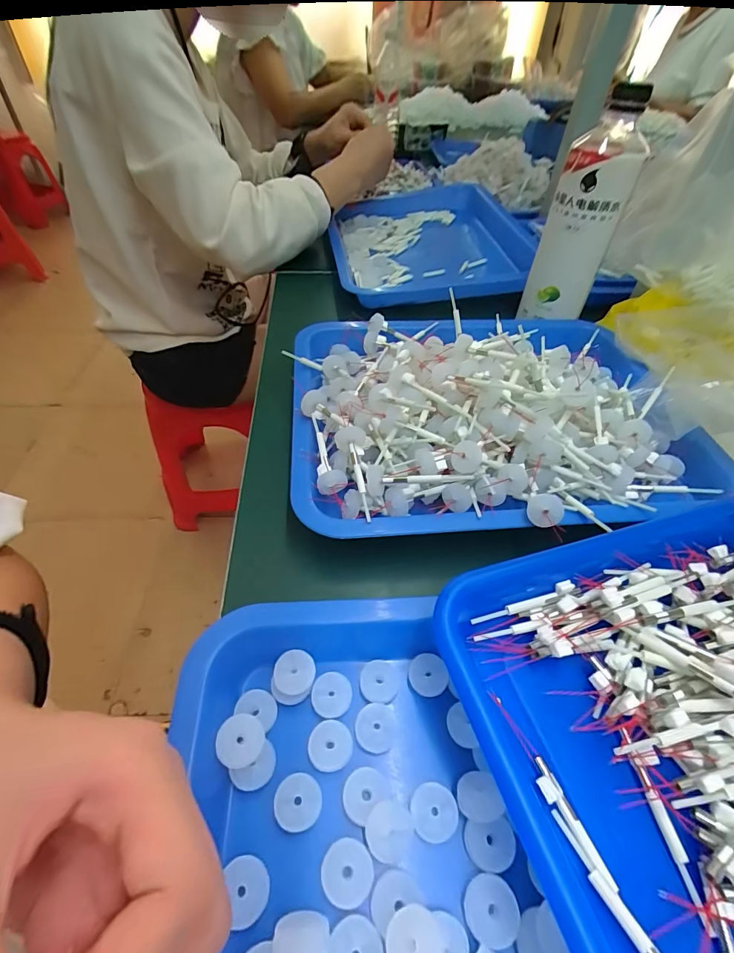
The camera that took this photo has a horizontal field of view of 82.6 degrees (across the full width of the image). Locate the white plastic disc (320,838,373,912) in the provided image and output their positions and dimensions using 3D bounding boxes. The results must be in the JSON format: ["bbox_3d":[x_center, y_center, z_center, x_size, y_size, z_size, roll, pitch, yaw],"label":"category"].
[{"bbox_3d":[-0.008,0.164,0.173,0.021,0.004,0.021,1,49,-1],"label":"white plastic disc"}]

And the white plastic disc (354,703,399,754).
[{"bbox_3d":[0.005,0.127,0.210,0.021,0.006,0.020,1,49,-1],"label":"white plastic disc"}]

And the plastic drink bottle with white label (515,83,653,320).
[{"bbox_3d":[0.211,-0.255,0.407,0.066,0.170,0.057,22,51,16],"label":"plastic drink bottle with white label"}]

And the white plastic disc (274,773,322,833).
[{"bbox_3d":[-0.031,0.147,0.189,0.020,0.006,0.020,1,49,-1],"label":"white plastic disc"}]

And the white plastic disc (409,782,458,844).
[{"bbox_3d":[0.030,0.151,0.188,0.020,0.006,0.020,1,49,-1],"label":"white plastic disc"}]

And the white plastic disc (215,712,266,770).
[{"bbox_3d":[-0.059,0.124,0.196,0.021,0.004,0.021,11,61,-20],"label":"white plastic disc"}]

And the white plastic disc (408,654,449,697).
[{"bbox_3d":[0.033,0.108,0.227,0.020,0.005,0.020,1,49,-1],"label":"white plastic disc"}]

